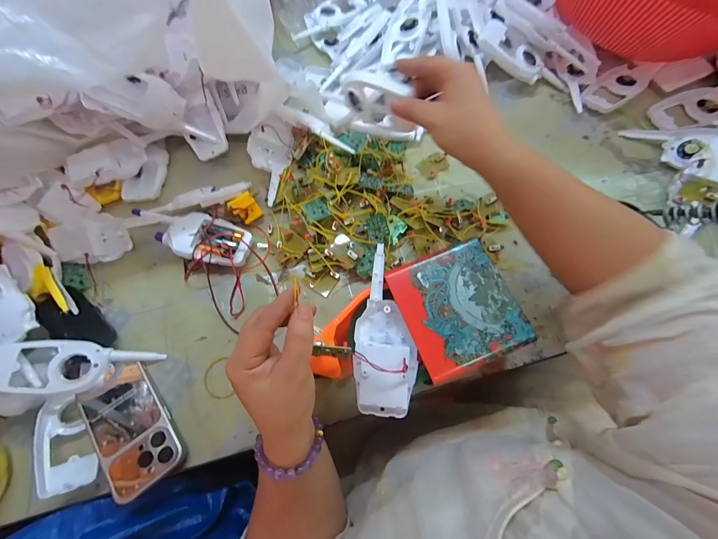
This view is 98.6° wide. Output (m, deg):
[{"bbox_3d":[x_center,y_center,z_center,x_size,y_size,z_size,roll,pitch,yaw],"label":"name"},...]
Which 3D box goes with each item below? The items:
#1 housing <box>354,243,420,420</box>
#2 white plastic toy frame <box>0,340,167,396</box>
[{"bbox_3d":[0.026,0.062,0.313,0.061,0.030,0.158,0,70,3],"label":"housing"},{"bbox_3d":[-0.327,0.111,0.359,0.167,0.031,0.059,3,68,-24],"label":"white plastic toy frame"}]

